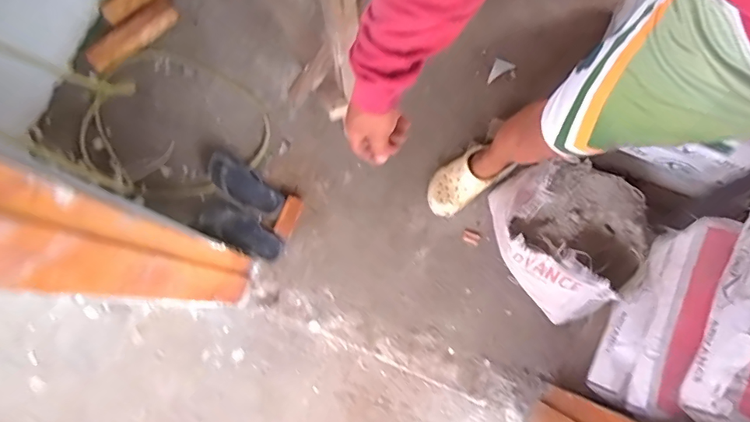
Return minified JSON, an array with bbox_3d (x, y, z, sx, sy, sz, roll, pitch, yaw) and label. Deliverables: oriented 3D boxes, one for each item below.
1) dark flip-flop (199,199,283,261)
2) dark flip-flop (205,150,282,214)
[{"bbox_3d":[-0.357,0.053,1.218,0.236,0.050,0.095,33,81,8],"label":"dark flip-flop"},{"bbox_3d":[-0.357,-0.072,1.254,0.216,0.028,0.085,36,81,-5],"label":"dark flip-flop"}]

